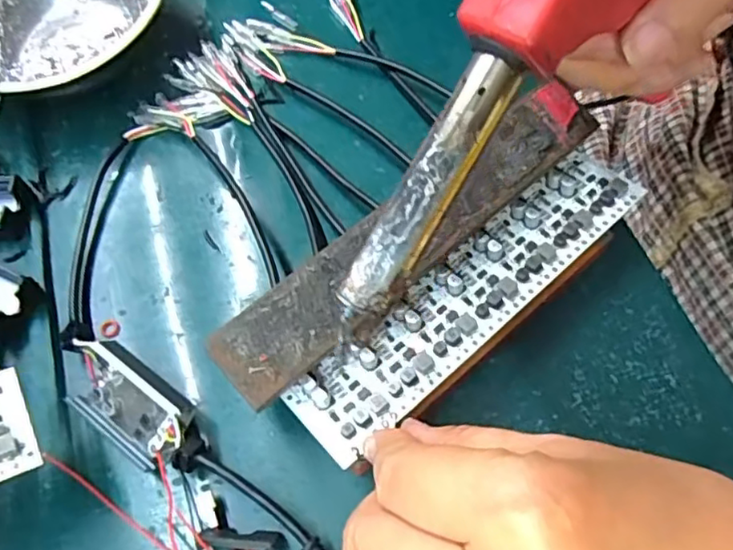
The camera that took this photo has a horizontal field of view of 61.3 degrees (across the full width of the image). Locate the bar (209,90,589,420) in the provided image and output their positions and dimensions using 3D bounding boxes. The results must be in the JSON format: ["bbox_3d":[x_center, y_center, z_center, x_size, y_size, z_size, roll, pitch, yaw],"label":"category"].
[{"bbox_3d":[0.022,-0.019,0.248,0.185,0.006,0.032,-38,82,-16],"label":"bar"}]

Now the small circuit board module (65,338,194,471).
[{"bbox_3d":[-0.098,0.051,0.251,0.058,0.024,0.029,33,69,18],"label":"small circuit board module"}]

